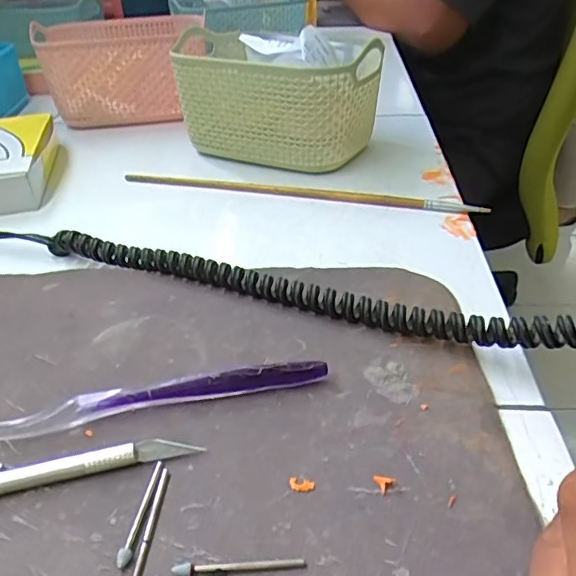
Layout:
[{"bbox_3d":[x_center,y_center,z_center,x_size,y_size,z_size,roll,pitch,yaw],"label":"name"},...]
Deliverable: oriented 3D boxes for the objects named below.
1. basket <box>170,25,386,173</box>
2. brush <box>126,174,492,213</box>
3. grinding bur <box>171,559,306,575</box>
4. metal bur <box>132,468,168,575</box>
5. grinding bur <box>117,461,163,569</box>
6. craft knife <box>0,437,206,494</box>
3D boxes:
[{"bbox_3d":[-0.014,-0.163,0.485,0.183,0.085,0.118,16,38,25],"label":"basket"},{"bbox_3d":[0.003,-0.071,0.417,0.274,0.008,0.012,7,35,14],"label":"brush"},{"bbox_3d":[-0.016,0.089,0.180,0.042,0.004,0.004,-4,34,-3],"label":"grinding bur"},{"bbox_3d":[-0.048,0.081,0.194,0.004,0.004,0.044,0,34,4],"label":"metal bur"},{"bbox_3d":[-0.051,0.078,0.198,0.004,0.004,0.041,3,34,7],"label":"grinding bur"},{"bbox_3d":[-0.102,0.071,0.207,0.135,0.009,0.008,-10,35,-11],"label":"craft knife"}]

